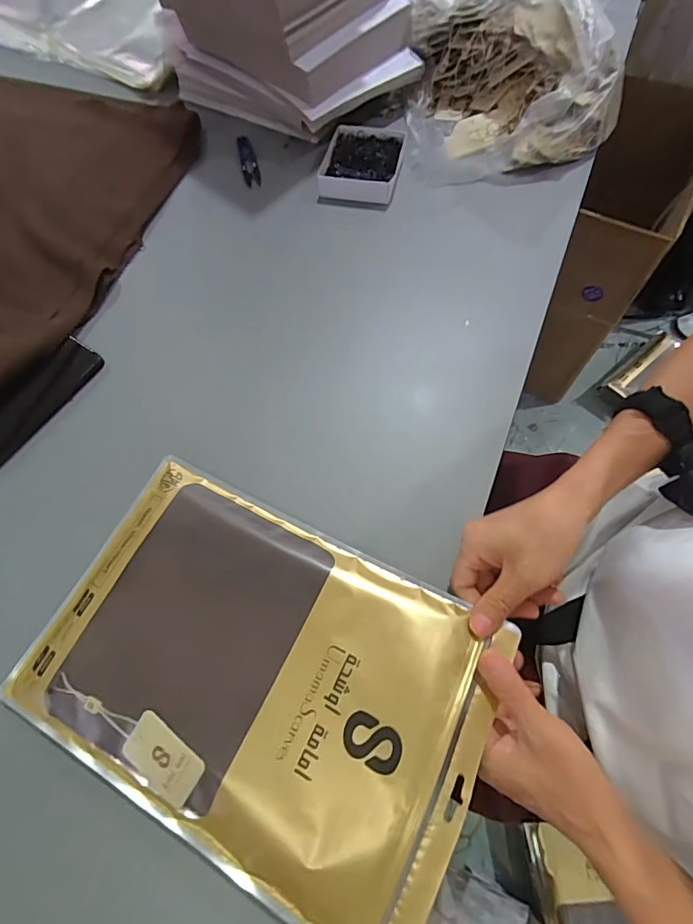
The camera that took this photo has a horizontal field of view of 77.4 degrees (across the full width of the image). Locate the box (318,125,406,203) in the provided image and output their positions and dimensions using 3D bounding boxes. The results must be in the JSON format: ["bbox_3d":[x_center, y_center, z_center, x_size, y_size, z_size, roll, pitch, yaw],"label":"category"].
[{"bbox_3d":[0.021,-0.392,0.574,0.103,0.031,0.110,10,68,9],"label":"box"}]

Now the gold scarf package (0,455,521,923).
[{"bbox_3d":[-0.079,0.161,0.349,0.354,0.018,0.242,23,70,17],"label":"gold scarf package"}]

